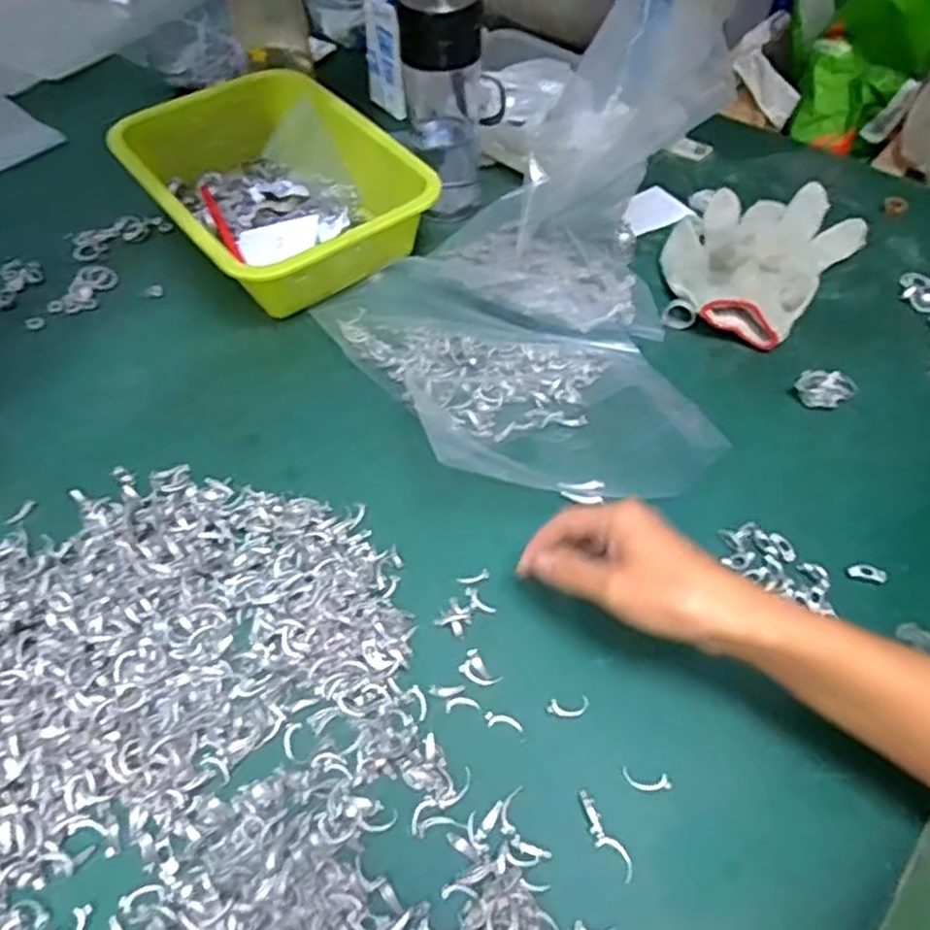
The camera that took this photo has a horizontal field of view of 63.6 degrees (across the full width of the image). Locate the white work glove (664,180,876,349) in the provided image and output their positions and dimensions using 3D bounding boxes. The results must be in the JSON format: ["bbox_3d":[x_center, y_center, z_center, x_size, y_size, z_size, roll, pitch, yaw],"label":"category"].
[{"bbox_3d":[0.242,-0.179,0.638,0.131,0.029,0.189,33,60,23],"label":"white work glove"}]

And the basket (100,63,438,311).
[{"bbox_3d":[-0.173,-0.245,0.664,0.193,0.072,0.258,-32,58,-22],"label":"basket"}]

